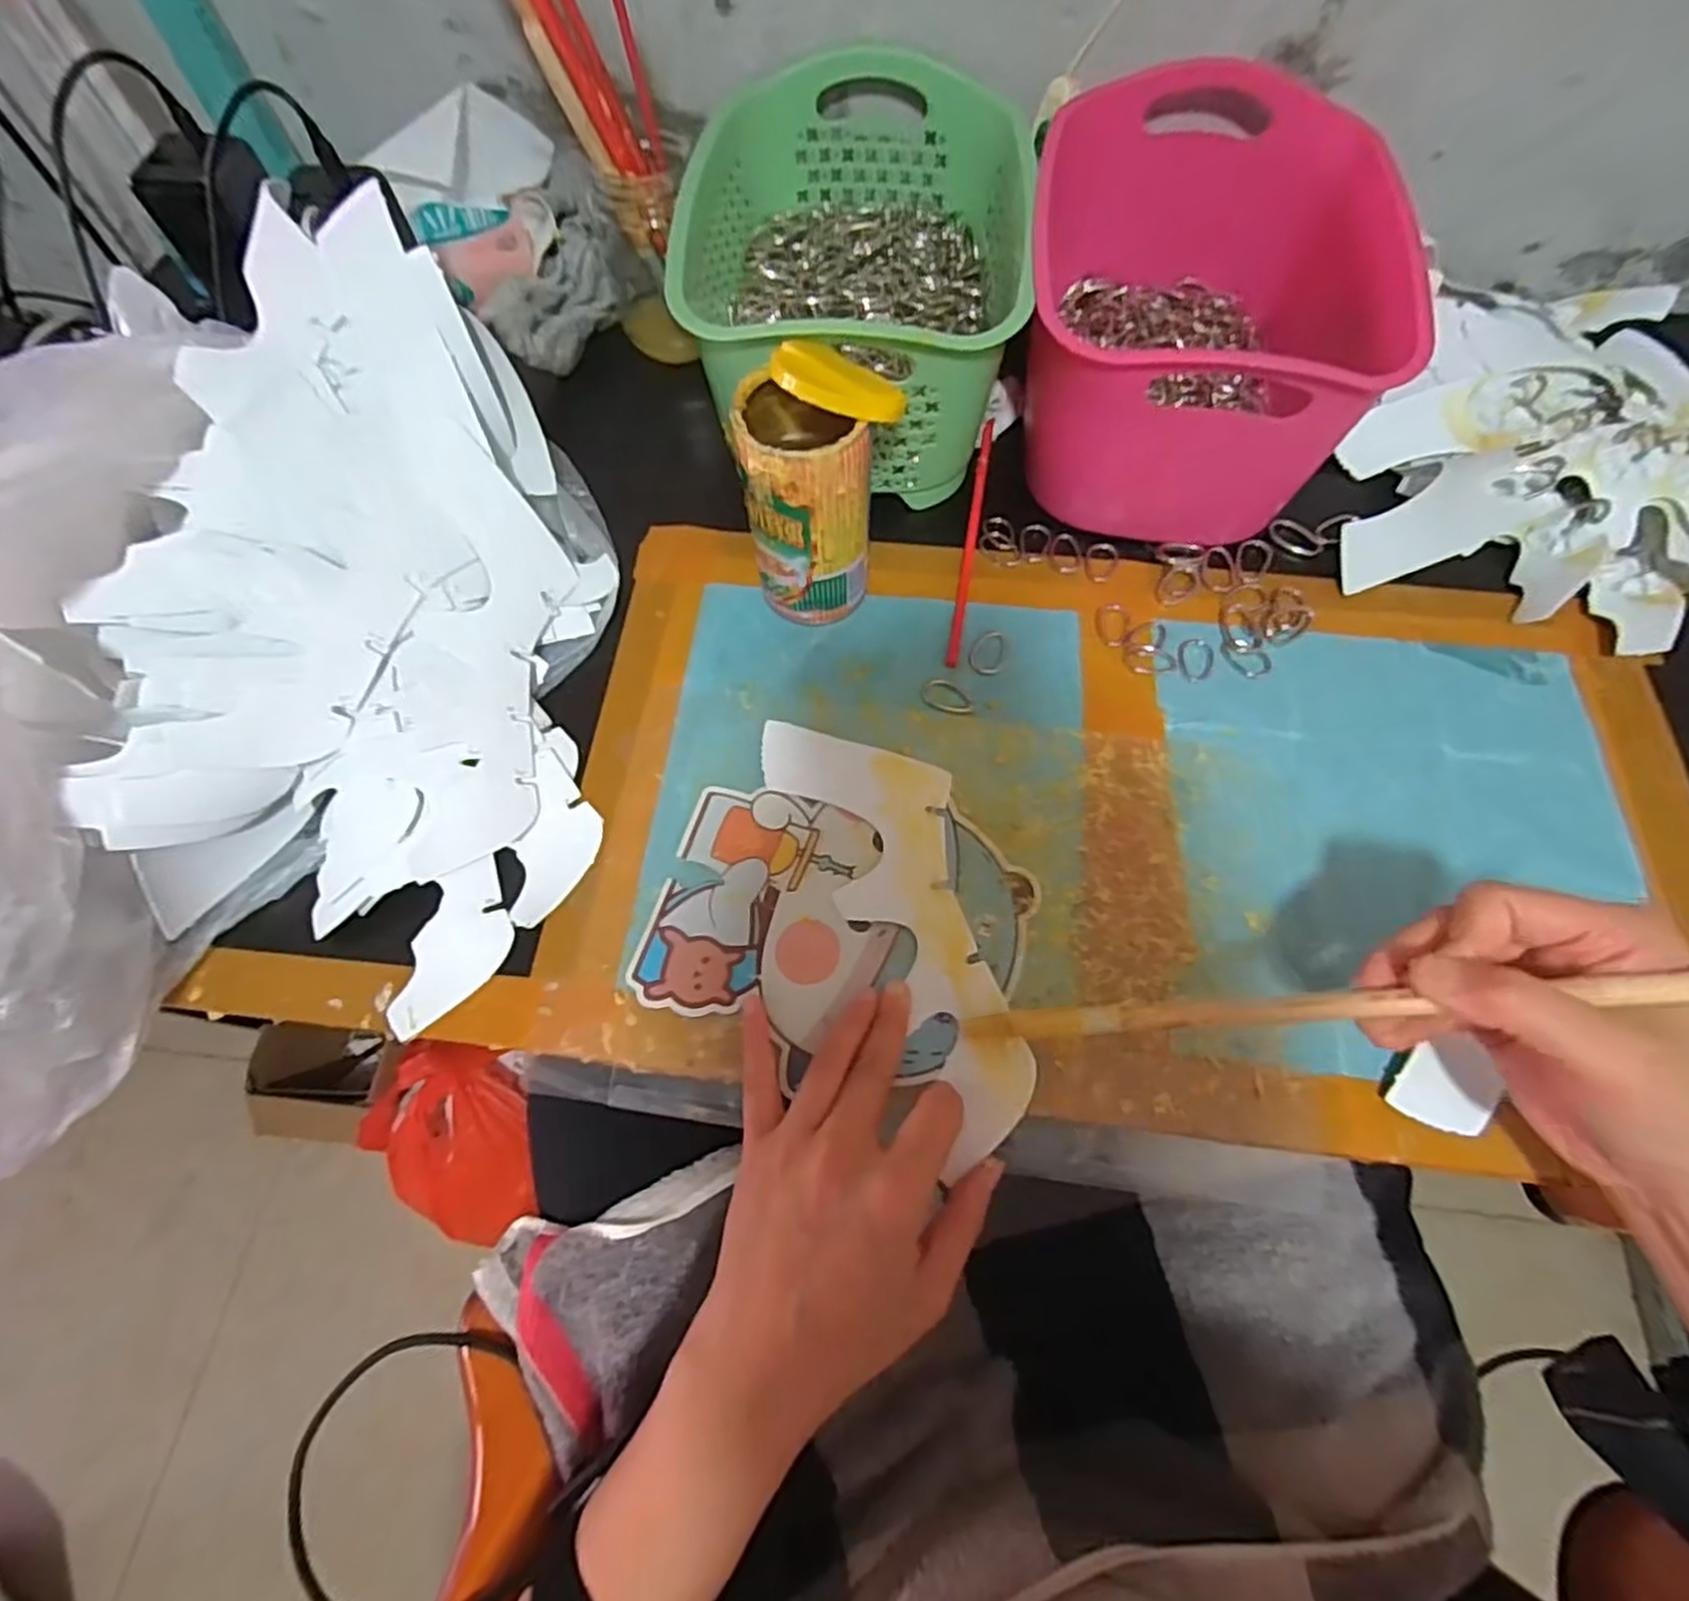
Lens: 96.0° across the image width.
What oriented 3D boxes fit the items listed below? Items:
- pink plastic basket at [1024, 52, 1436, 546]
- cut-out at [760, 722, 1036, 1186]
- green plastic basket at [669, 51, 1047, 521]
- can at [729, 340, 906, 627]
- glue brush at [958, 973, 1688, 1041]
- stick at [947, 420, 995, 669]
[{"bbox_3d":[0.208,-0.299,0.463,0.194,0.128,0.280,9,66,4],"label":"pink plastic basket"},{"bbox_3d":[0.034,0.049,0.372,0.079,0.007,0.225,-21,67,-9],"label":"cut-out"},{"bbox_3d":[0.011,-0.319,0.477,0.188,0.123,0.256,8,66,4],"label":"green plastic basket"},{"bbox_3d":[-0.012,-0.159,0.399,0.078,0.131,0.068,-3,66,-1],"label":"can"},{"bbox_3d":[0.174,0.077,0.282,0.271,0.006,0.013,-12,62,27],"label":"glue brush"},{"bbox_3d":[0.078,-0.163,0.466,0.008,0.011,0.186,9,66,4],"label":"stick"}]

